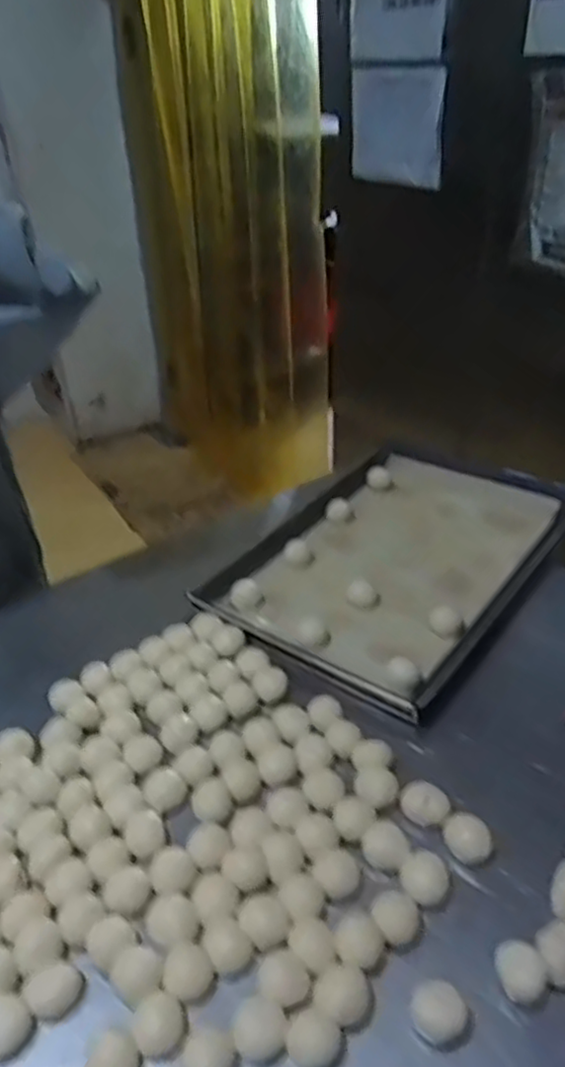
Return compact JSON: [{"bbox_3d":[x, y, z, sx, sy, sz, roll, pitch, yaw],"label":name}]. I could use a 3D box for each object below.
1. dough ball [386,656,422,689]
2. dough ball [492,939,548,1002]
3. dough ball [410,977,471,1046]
[{"bbox_3d":[0.148,0.173,0.872,0.038,0.027,0.033,26,46,34],"label":"dough ball"},{"bbox_3d":[0.198,0.367,0.594,0.037,0.027,0.039,-2,36,2],"label":"dough ball"},{"bbox_3d":[0.126,0.388,0.578,0.045,0.026,0.039,23,44,31],"label":"dough ball"}]

